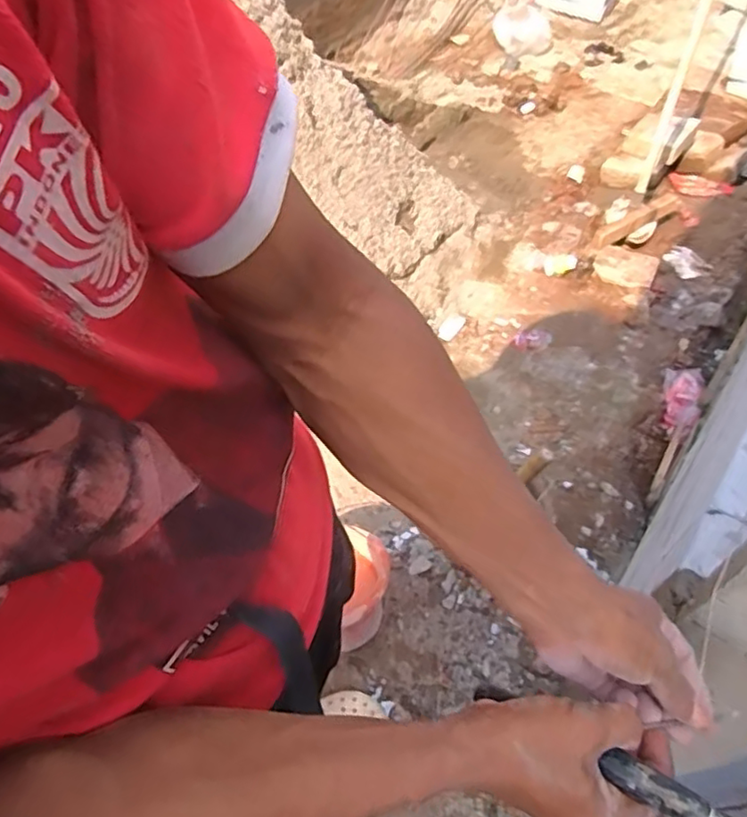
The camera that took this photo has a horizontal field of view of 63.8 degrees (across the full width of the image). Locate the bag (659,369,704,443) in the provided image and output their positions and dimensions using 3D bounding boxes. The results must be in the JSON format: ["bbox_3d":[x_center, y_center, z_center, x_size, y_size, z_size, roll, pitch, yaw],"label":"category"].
[{"bbox_3d":[0.853,-0.021,1.660,0.091,0.071,0.223,12,67,11],"label":"bag"}]

